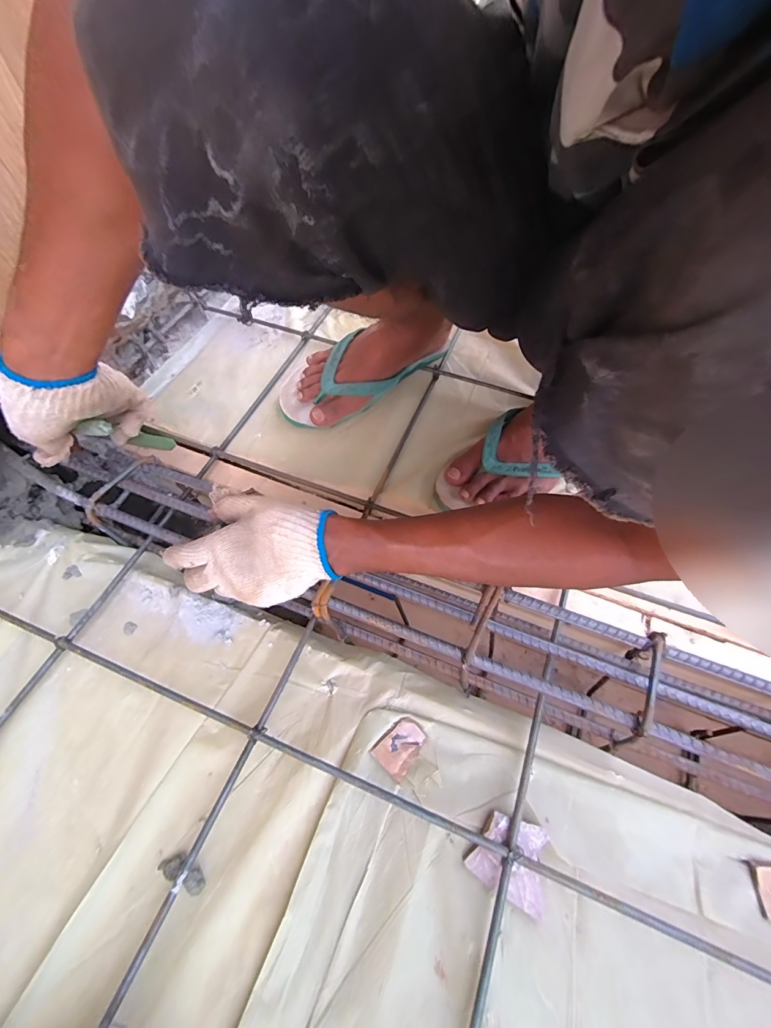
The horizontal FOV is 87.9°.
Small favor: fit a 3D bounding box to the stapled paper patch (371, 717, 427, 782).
[{"bbox_3d":[0.014,0.217,0.375,0.031,0.005,0.047,40,65,21],"label":"stapled paper patch"}]

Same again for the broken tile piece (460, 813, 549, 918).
[{"bbox_3d":[0.099,0.281,0.328,0.059,0.021,0.056,15,58,8],"label":"broken tile piece"}]

